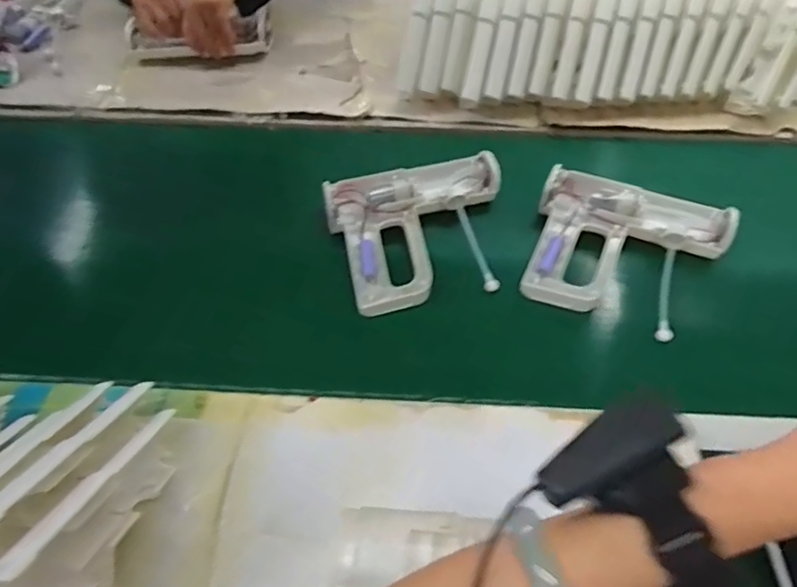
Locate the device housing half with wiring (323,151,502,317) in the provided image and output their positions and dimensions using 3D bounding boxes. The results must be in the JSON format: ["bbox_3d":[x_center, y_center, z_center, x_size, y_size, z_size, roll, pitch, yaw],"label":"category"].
[{"bbox_3d":[0.028,-0.078,0.684,0.211,0.037,0.194,-8,56,-5],"label":"device housing half with wiring"}]

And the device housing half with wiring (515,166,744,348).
[{"bbox_3d":[0.255,-0.055,0.667,0.211,0.036,0.205,27,60,18],"label":"device housing half with wiring"}]

